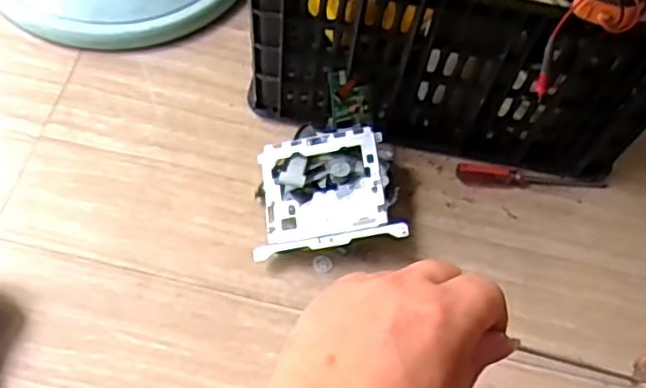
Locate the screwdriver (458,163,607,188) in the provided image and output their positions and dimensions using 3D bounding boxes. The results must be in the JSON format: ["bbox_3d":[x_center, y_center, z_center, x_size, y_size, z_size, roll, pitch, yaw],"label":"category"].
[{"bbox_3d":[0.261,-0.017,0.865,0.186,0.020,0.023,4,63,-1],"label":"screwdriver"}]

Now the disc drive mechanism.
[{"bbox_3d":[0.006,-0.004,0.815,0.166,0.047,0.151,-10,66,9],"label":"disc drive mechanism"}]

